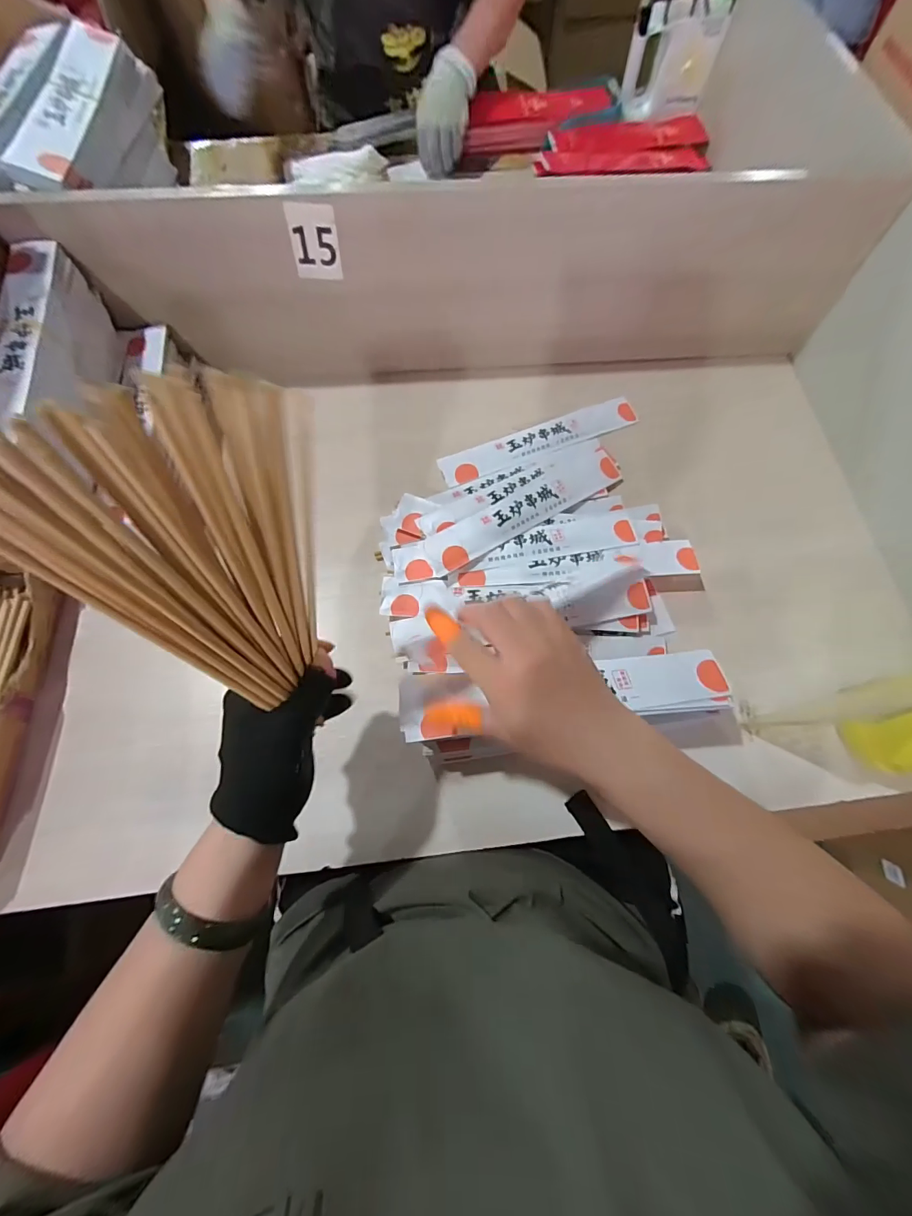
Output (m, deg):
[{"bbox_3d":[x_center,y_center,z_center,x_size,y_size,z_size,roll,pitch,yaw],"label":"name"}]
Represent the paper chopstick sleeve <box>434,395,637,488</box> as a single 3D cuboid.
[{"bbox_3d":[0.115,-0.226,0.585,0.282,0.009,0.054,-24,69,-10],"label":"paper chopstick sleeve"}]

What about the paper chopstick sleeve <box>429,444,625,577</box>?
[{"bbox_3d":[0.088,-0.122,0.517,0.277,0.008,0.051,-30,80,-19],"label":"paper chopstick sleeve"}]

